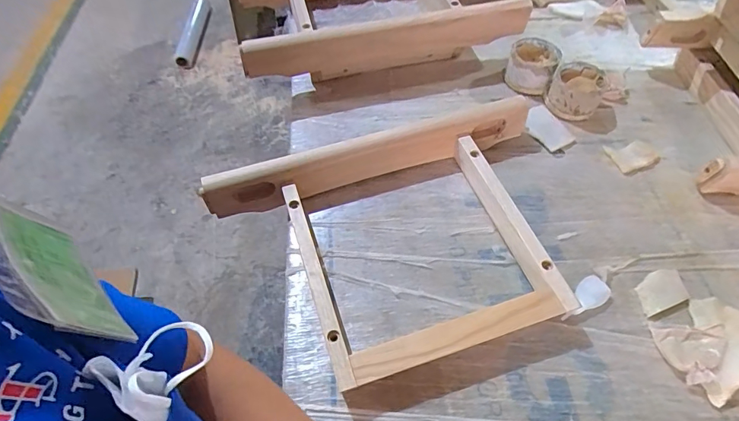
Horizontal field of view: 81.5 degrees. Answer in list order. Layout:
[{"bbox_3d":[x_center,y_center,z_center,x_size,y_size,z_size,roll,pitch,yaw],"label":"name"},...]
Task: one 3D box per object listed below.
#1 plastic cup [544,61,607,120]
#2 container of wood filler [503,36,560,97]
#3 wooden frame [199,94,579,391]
[{"bbox_3d":[0.350,-0.203,0.731,0.086,0.053,0.094,20,57,13],"label":"plastic cup"},{"bbox_3d":[0.290,-0.260,0.769,0.080,0.054,0.096,17,57,12],"label":"container of wood filler"},{"bbox_3d":[0.054,0.031,0.564,0.487,0.071,0.321,-15,57,-10],"label":"wooden frame"}]

